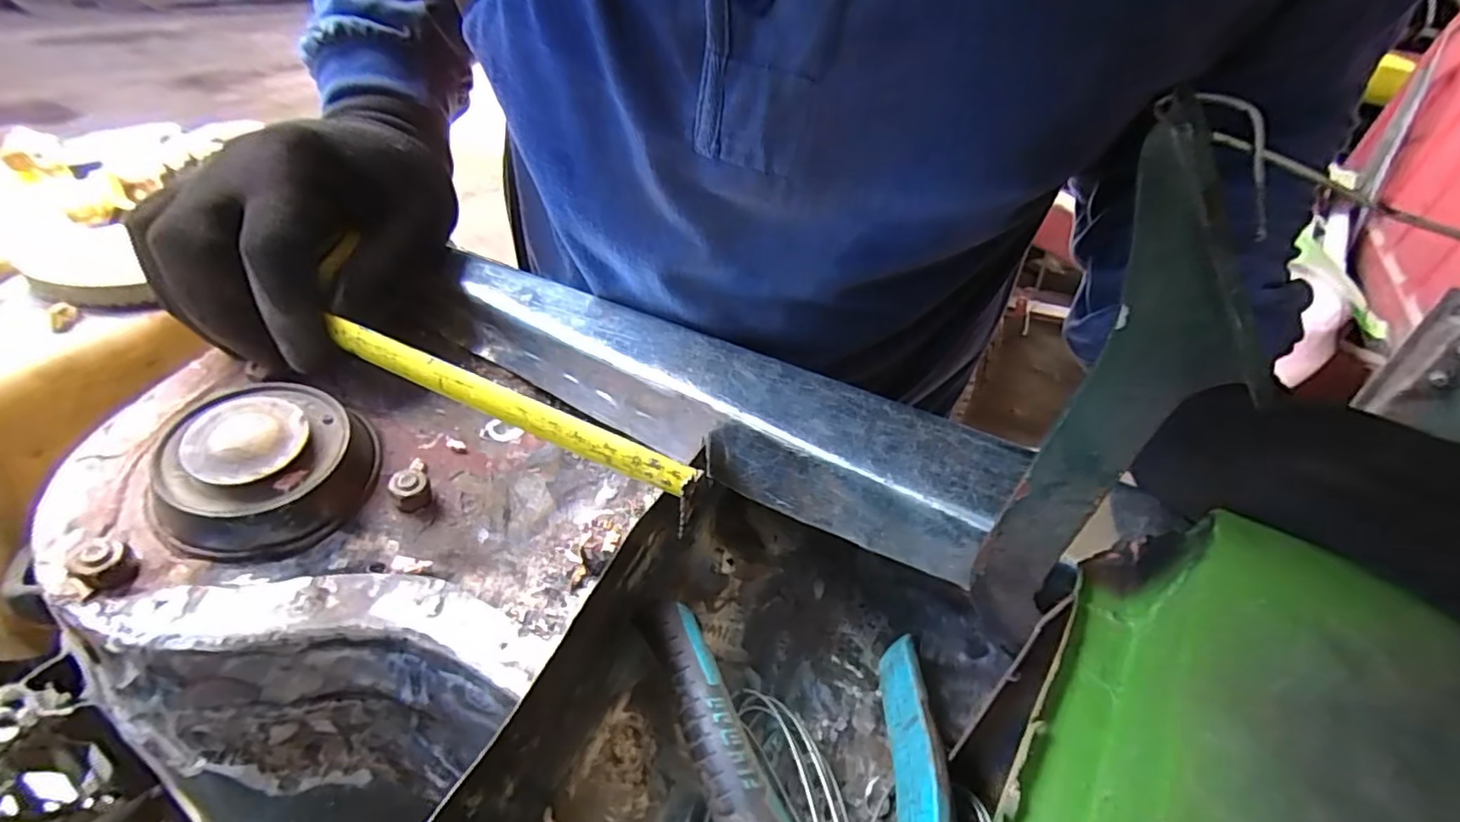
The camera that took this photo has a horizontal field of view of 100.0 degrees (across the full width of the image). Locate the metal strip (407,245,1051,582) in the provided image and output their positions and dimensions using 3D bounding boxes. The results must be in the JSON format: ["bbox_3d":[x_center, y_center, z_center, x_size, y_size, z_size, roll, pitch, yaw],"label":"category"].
[{"bbox_3d":[-0.017,-0.007,0.292,0.279,0.041,0.051,22,42,19],"label":"metal strip"}]

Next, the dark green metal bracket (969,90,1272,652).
[{"bbox_3d":[0.108,0.011,0.179,0.037,0.170,0.007,25,38,27],"label":"dark green metal bracket"}]

